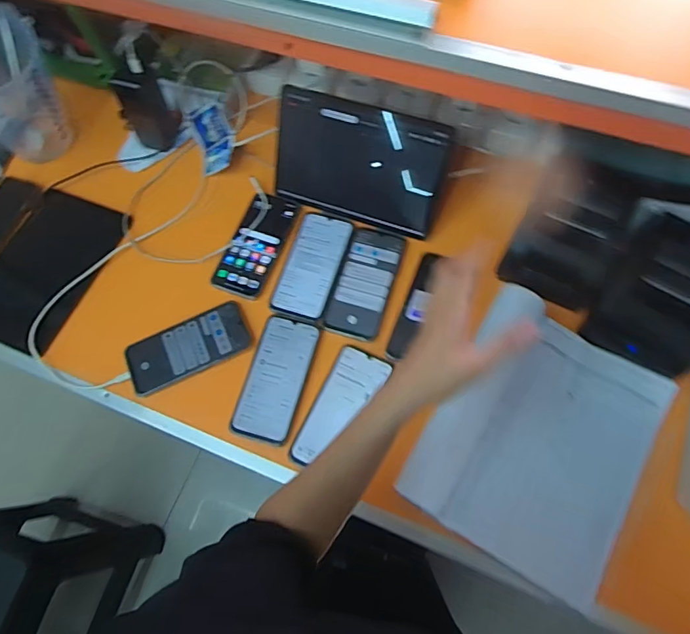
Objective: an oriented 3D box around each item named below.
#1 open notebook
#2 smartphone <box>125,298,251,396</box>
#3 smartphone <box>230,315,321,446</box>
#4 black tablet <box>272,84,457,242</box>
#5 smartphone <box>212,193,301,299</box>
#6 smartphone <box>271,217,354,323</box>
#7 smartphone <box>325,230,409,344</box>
[{"bbox_3d":[0.237,0.141,0.571,0.241,0.059,0.288,29,72,14],"label":"open notebook"},{"bbox_3d":[-0.219,0.038,0.670,0.167,0.005,0.078,-24,69,-7],"label":"smartphone"},{"bbox_3d":[-0.092,0.082,0.651,0.082,0.007,0.167,13,69,8],"label":"smartphone"},{"bbox_3d":[0.018,-0.218,0.688,0.241,0.159,0.017,19,36,13],"label":"black tablet"},{"bbox_3d":[-0.133,-0.111,0.723,0.078,0.014,0.166,19,70,10],"label":"smartphone"},{"bbox_3d":[-0.047,-0.078,0.706,0.083,0.004,0.165,15,69,9],"label":"smartphone"},{"bbox_3d":[0.029,-0.051,0.690,0.079,0.007,0.166,15,69,9],"label":"smartphone"}]

